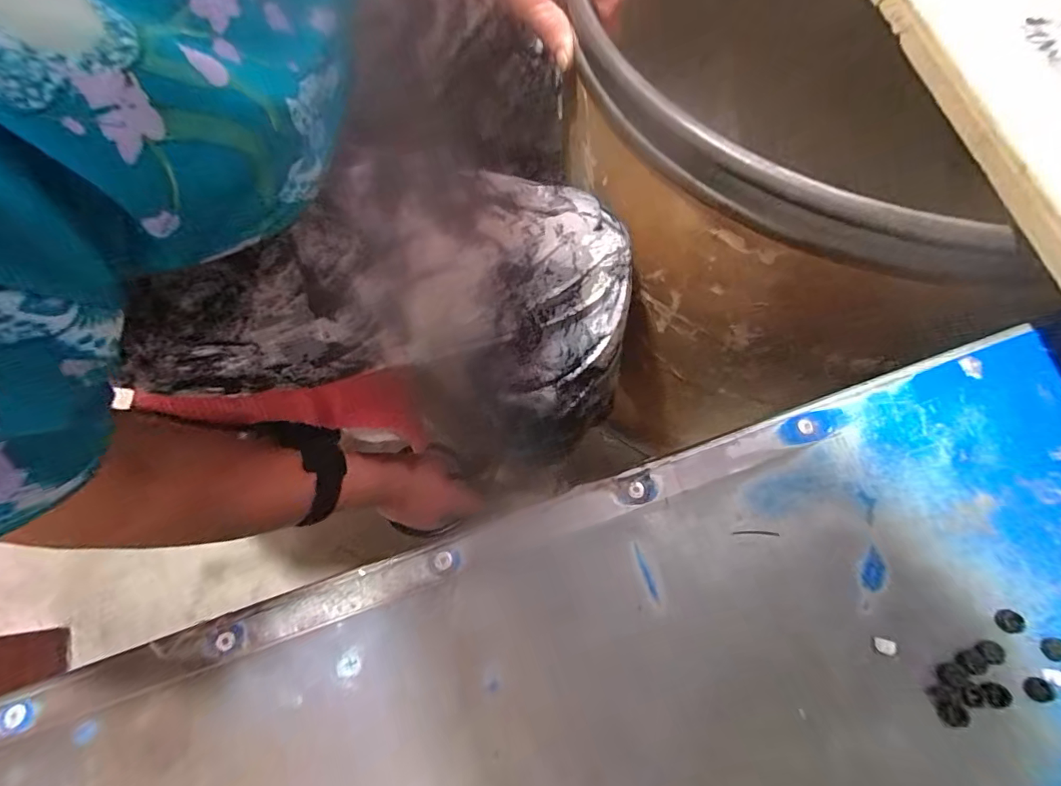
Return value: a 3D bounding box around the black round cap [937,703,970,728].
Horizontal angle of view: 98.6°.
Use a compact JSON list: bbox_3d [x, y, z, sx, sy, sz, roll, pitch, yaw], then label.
[{"bbox_3d":[0.163,0.124,0.175,0.010,0.004,0.008,16,68,15],"label":"black round cap"}]

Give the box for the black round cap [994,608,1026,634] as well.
[{"bbox_3d":[0.192,0.091,0.182,0.010,0.004,0.008,6,66,11],"label":"black round cap"}]

